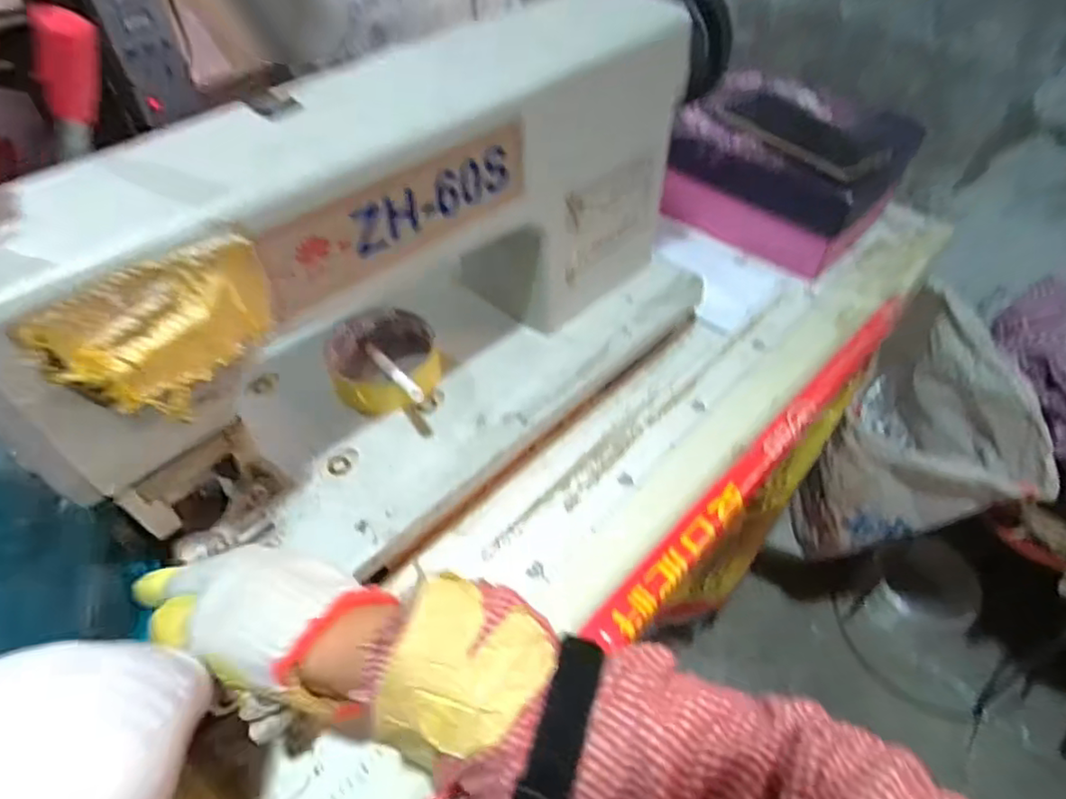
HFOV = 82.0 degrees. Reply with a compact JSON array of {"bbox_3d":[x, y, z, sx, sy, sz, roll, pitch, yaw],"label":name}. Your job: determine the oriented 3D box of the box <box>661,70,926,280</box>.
[{"bbox_3d":[0.268,-0.248,0.669,0.201,0.104,0.156,37,58,26],"label":"box"}]

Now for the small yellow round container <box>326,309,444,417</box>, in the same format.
[{"bbox_3d":[-0.112,-0.034,0.456,0.078,0.028,0.088,-17,53,-15],"label":"small yellow round container"}]

